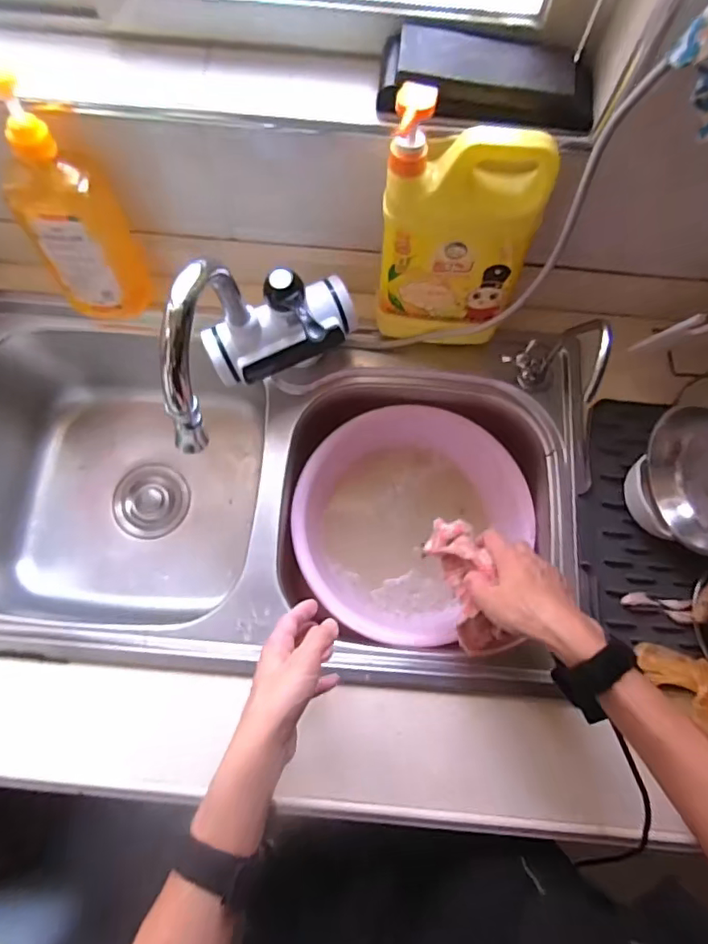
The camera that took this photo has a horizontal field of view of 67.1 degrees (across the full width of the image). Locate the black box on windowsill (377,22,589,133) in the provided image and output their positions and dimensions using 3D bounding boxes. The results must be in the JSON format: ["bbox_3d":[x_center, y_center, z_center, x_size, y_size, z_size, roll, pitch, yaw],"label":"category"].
[{"bbox_3d":[0.117,-0.337,0.460,0.186,0.040,0.065,1,74,0],"label":"black box on windowsill"}]

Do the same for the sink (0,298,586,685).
[{"bbox_3d":[-0.124,0.035,0.708,0.753,0.217,0.391,7,74,1],"label":"sink"}]

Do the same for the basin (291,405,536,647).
[{"bbox_3d":[0.056,0.059,0.721,0.268,0.140,0.277,0,74,-1],"label":"basin"}]

